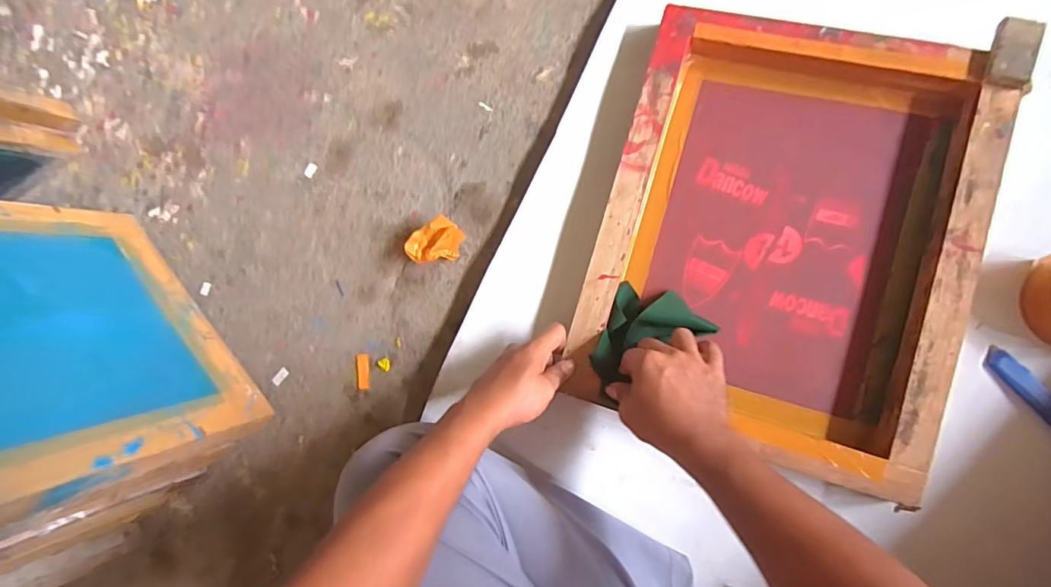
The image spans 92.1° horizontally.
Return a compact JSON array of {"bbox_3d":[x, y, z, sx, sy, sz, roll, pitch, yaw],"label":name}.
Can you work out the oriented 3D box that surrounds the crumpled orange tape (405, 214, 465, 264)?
[{"bbox_3d":[-0.115,-0.063,0.663,0.072,0.030,0.051,-32,81,4],"label":"crumpled orange tape"}]

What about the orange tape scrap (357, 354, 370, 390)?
[{"bbox_3d":[-0.211,0.102,0.661,0.017,0.004,0.045,-7,83,7],"label":"orange tape scrap"}]

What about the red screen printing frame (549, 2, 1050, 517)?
[{"bbox_3d":[0.273,-0.067,0.556,0.364,0.060,0.462,16,87,9],"label":"red screen printing frame"}]

